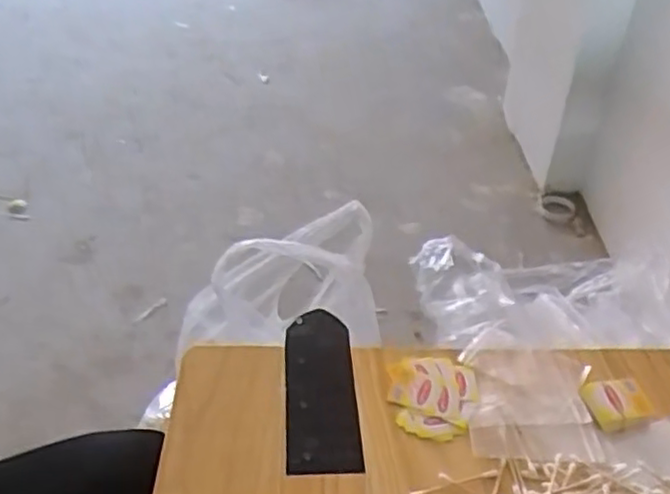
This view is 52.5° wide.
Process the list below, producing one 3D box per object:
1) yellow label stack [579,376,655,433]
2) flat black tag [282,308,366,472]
[{"bbox_3d":[0.240,0.130,0.573,0.050,0.014,0.044,-8,39,-10],"label":"yellow label stack"},{"bbox_3d":[-0.013,0.123,0.610,0.061,0.010,0.186,-2,36,-3],"label":"flat black tag"}]

